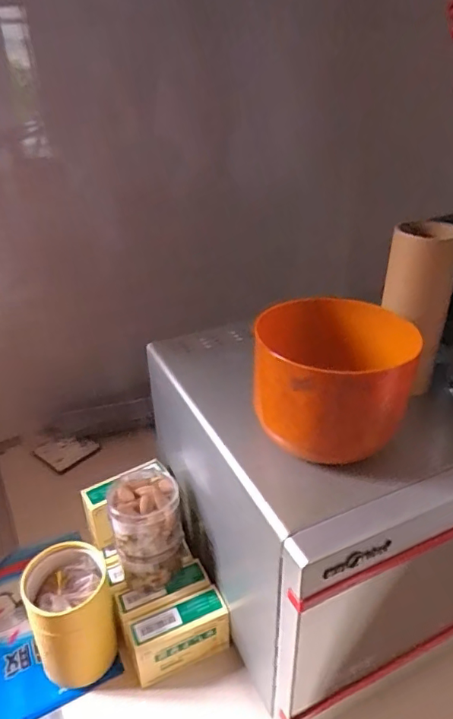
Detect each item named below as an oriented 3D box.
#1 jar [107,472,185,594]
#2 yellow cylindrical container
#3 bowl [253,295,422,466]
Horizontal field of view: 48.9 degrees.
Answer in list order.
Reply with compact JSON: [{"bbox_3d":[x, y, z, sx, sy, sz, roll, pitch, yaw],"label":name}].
[{"bbox_3d":[-0.087,0.194,0.559,0.073,0.118,0.068,-2,30,1],"label":"jar"},{"bbox_3d":[-0.164,0.276,0.537,0.080,0.128,0.081,-2,30,1],"label":"yellow cylindrical container"},{"bbox_3d":[0.087,0.010,0.426,0.126,0.097,0.137,15,34,27],"label":"bowl"}]

